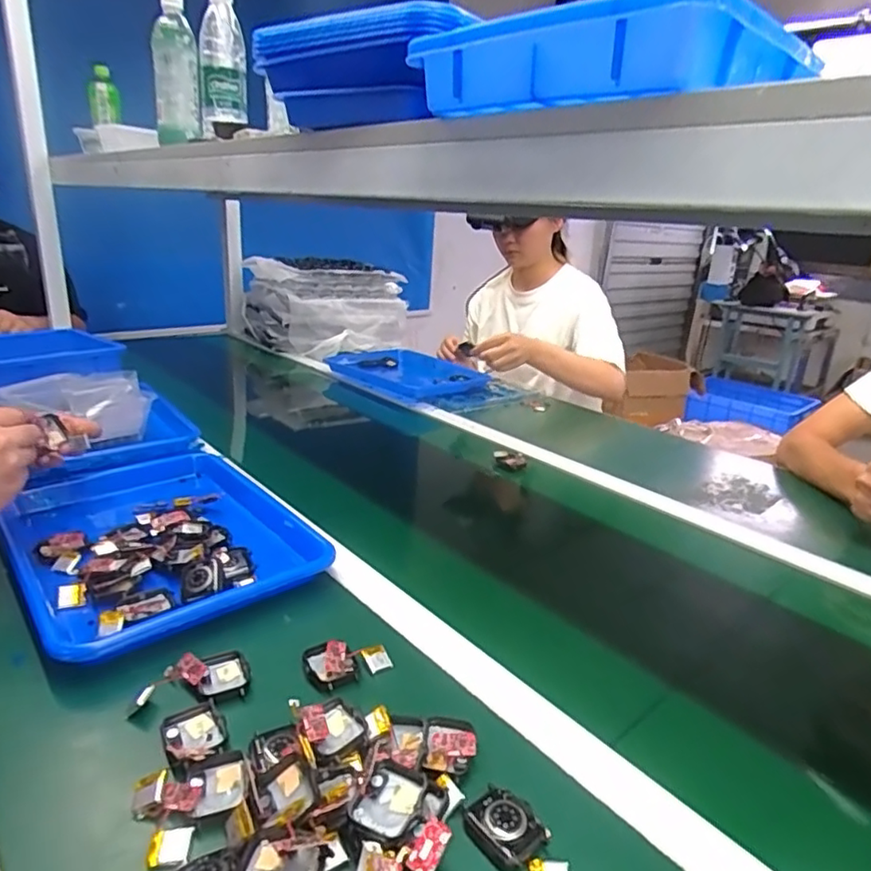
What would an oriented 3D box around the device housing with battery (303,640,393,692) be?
[{"bbox_3d":[-0.074,0.182,0.493,0.064,0.015,0.040,-12,25,-31],"label":"device housing with battery"}]

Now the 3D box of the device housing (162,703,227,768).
[{"bbox_3d":[-0.166,0.207,0.418,0.040,0.010,0.046,-14,27,-35],"label":"device housing"}]

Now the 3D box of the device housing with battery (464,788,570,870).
[{"bbox_3d":[0.052,0.241,0.359,0.068,0.013,0.036,18,27,35],"label":"device housing with battery"}]

